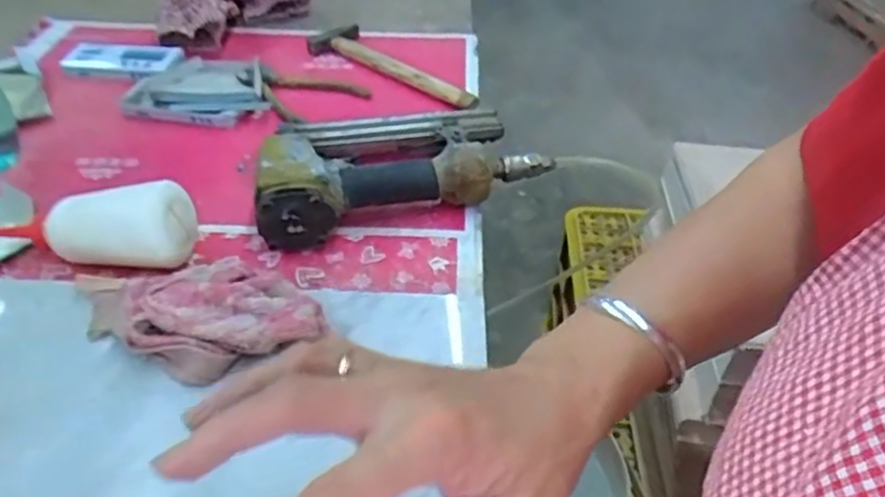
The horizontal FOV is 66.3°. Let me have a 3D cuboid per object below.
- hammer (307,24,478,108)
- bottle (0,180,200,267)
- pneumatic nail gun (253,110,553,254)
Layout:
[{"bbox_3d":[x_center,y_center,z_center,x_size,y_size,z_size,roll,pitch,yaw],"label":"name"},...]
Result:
[{"bbox_3d":[-0.062,-0.220,0.795,0.264,0.024,0.059,29,46,28],"label":"hammer"},{"bbox_3d":[-0.272,-0.022,0.525,0.162,0.059,0.052,6,40,5],"label":"bottle"},{"bbox_3d":[-0.045,-0.081,0.595,0.246,0.067,0.133,-16,43,-16],"label":"pneumatic nail gun"}]

